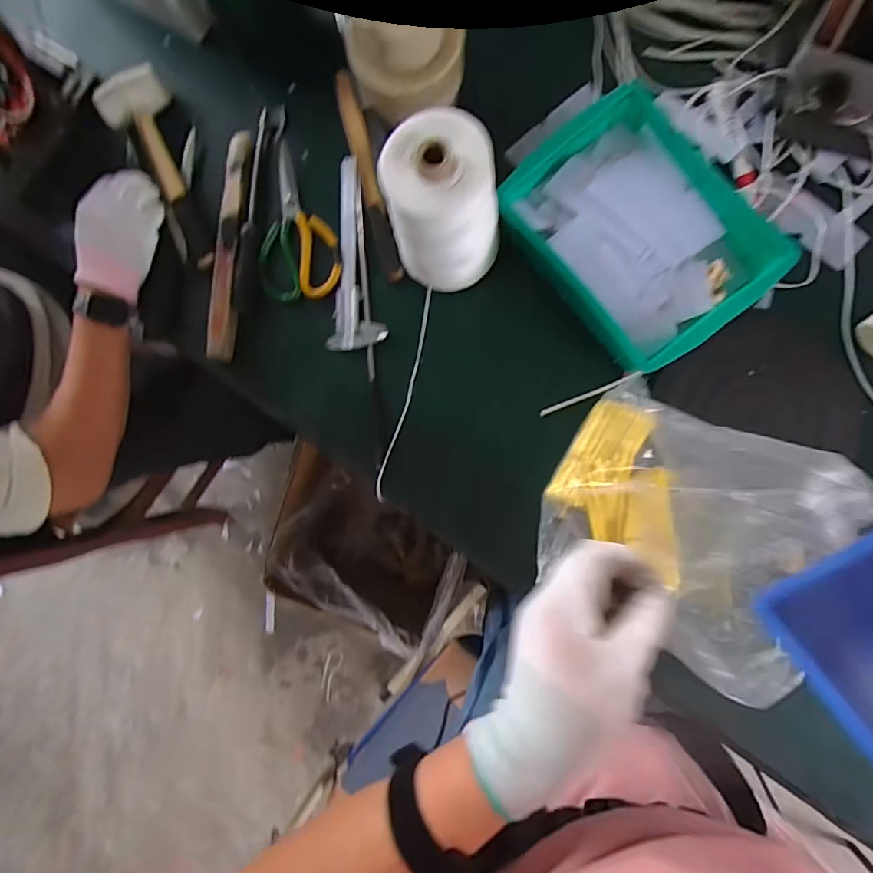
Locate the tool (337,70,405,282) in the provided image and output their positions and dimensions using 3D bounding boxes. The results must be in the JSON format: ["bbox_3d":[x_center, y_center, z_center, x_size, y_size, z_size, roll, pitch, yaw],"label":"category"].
[{"bbox_3d":[-0.078,-0.300,0.566,0.024,0.020,0.250,-15,85,8],"label":"tool"}]

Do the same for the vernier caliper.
[{"bbox_3d":[-0.105,-0.215,0.573,0.067,0.008,0.220,-8,86,8],"label":"vernier caliper"}]

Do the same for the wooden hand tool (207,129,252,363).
[{"bbox_3d":[-0.249,-0.228,0.582,0.030,0.020,0.272,3,88,9],"label":"wooden hand tool"}]

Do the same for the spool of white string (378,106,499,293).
[{"bbox_3d":[0.010,-0.218,0.476,0.092,0.163,0.097,0,87,8],"label":"spool of white string"}]

